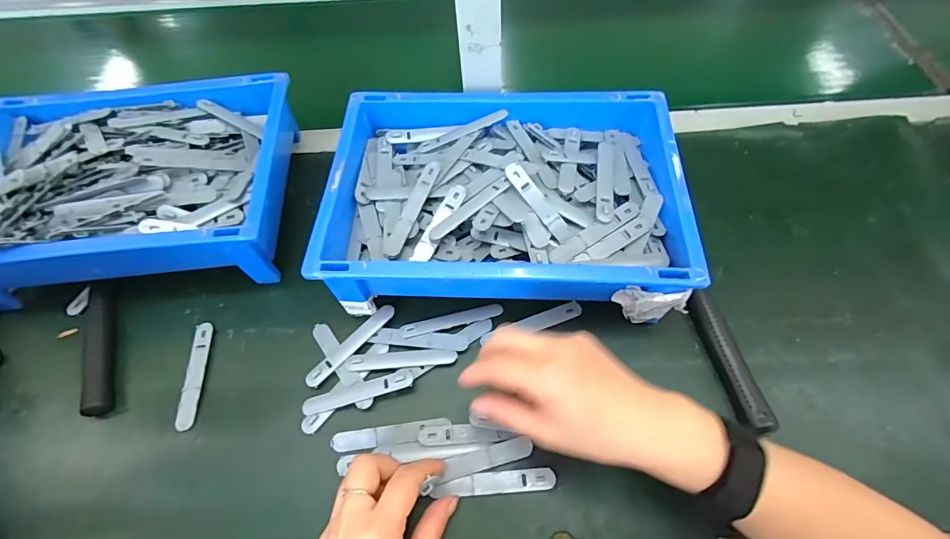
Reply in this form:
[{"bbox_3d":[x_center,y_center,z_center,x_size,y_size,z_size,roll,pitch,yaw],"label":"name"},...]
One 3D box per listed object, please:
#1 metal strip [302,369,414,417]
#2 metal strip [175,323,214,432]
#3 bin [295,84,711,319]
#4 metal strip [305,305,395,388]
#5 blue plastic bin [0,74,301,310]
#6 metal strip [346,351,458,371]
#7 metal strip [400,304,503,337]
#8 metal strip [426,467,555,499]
[{"bbox_3d":[-0.097,0.102,0.373,0.092,0.005,0.017,-19,51,1],"label":"metal strip"},{"bbox_3d":[-0.247,0.092,0.394,0.016,0.006,0.094,-5,59,-2],"label":"metal strip"},{"bbox_3d":[0.025,-0.063,0.425,0.307,0.088,0.228,1,58,3],"label":"bin"},{"bbox_3d":[-0.110,0.066,0.397,0.017,0.004,0.094,38,67,21],"label":"metal strip"},{"bbox_3d":[-0.339,-0.084,0.452,0.305,0.091,0.221,-4,59,-1],"label":"blue plastic bin"},{"bbox_3d":[-0.063,0.078,0.387,0.093,0.004,0.015,-2,59,0],"label":"metal strip"},{"bbox_3d":[-0.021,0.046,0.406,0.093,0.006,0.013,-14,60,-7],"label":"metal strip"},{"bbox_3d":[0.014,0.160,0.336,0.091,0.005,0.016,-6,59,0],"label":"metal strip"}]

